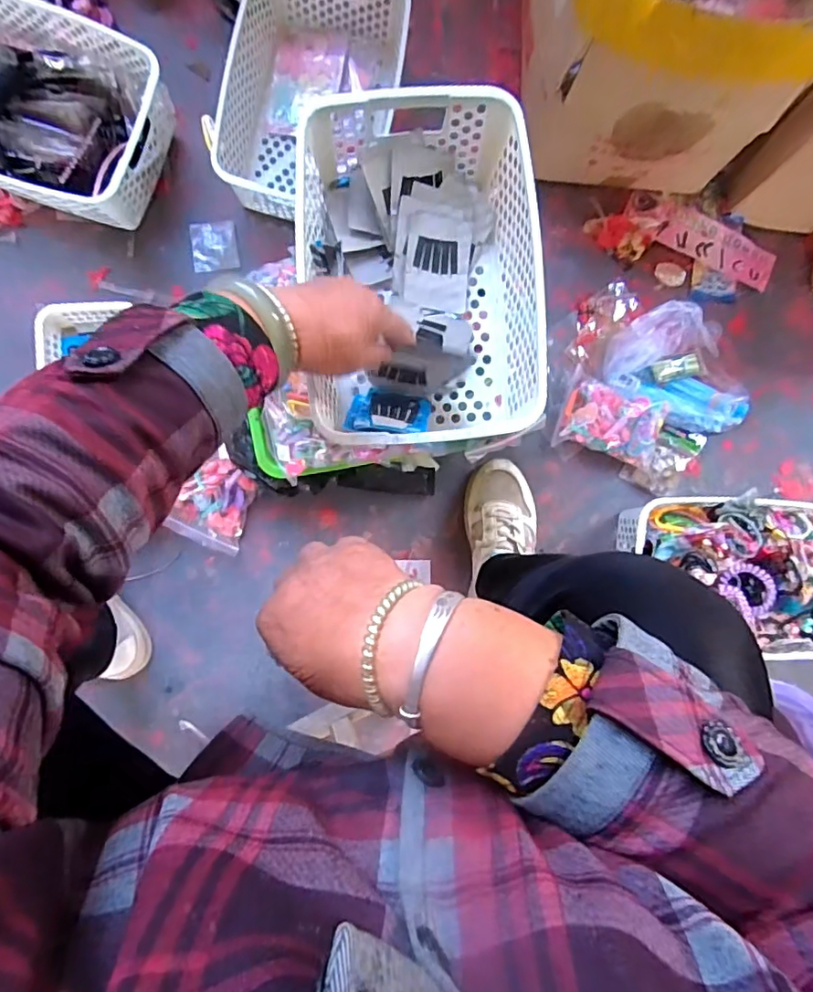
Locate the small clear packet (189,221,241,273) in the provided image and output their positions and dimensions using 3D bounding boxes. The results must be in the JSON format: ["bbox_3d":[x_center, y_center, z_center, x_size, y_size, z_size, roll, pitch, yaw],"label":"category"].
[{"bbox_3d":[-0.254,-0.332,0.736,0.059,0.004,0.069,-10,84,-9],"label":"small clear packet"}]

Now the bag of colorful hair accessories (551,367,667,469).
[{"bbox_3d":[0.285,-0.102,0.759,0.142,0.043,0.101,19,87,-5],"label":"bag of colorful hair accessories"}]

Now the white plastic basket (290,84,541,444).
[{"bbox_3d":[0.008,-0.192,0.496,0.192,0.105,0.289,-6,89,-6],"label":"white plastic basket"}]

